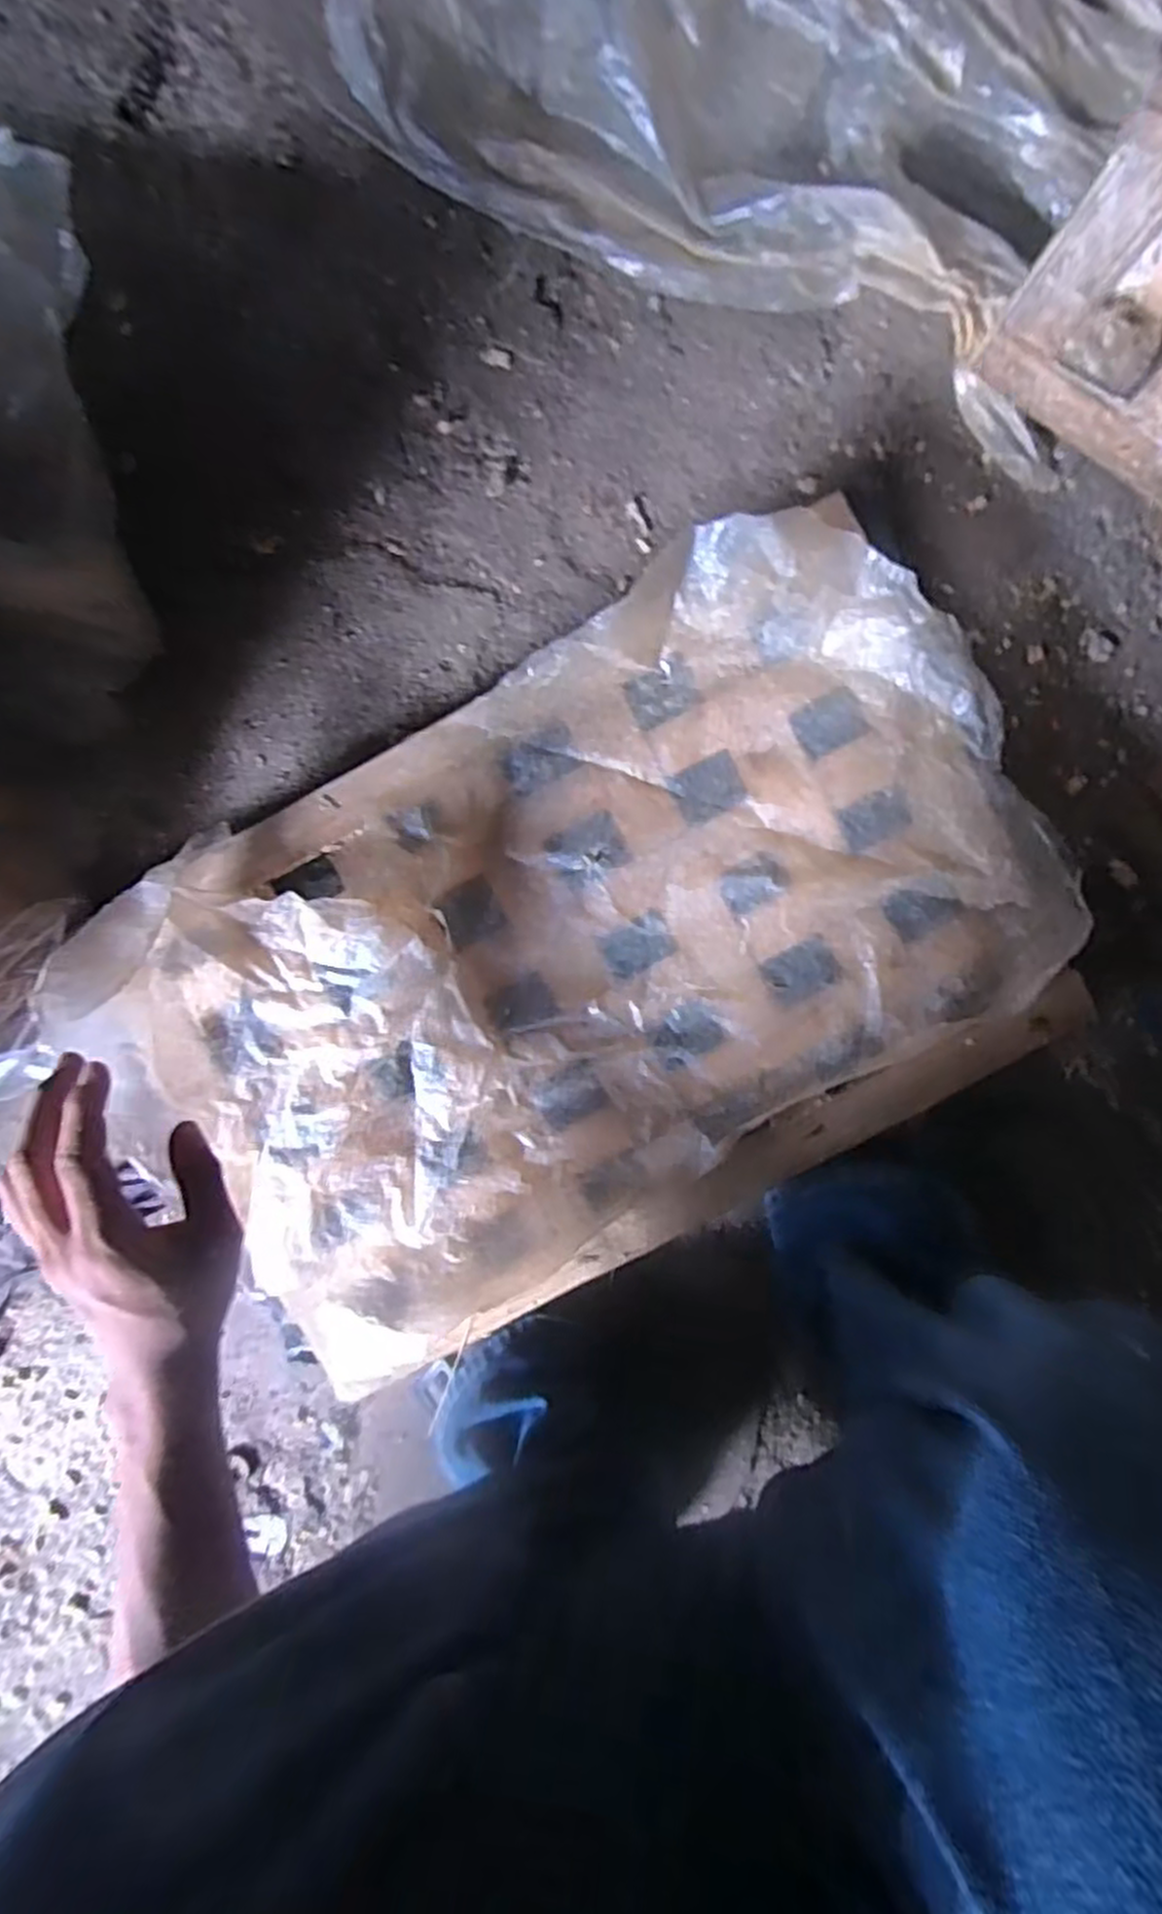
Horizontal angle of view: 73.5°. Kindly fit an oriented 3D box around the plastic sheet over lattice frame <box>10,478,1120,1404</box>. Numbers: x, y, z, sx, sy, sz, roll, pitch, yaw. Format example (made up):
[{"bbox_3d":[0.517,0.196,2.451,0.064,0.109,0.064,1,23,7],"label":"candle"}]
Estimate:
[{"bbox_3d":[0.009,0.012,0.455,0.532,0.079,0.351,-28,93,6],"label":"plastic sheet over lattice frame"}]

